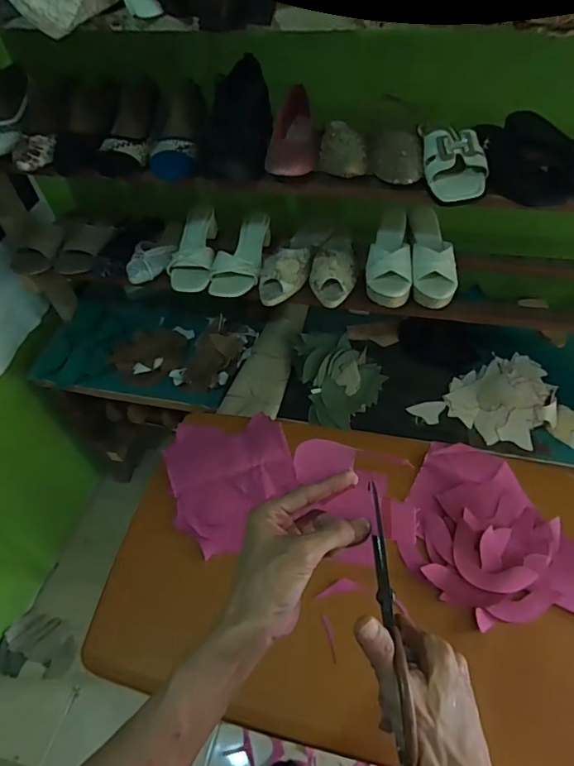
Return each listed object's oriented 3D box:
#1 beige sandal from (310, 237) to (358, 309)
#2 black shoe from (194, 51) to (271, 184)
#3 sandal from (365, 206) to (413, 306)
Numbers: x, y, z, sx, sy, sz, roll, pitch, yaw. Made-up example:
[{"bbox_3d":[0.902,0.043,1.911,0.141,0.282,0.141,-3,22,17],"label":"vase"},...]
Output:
[{"bbox_3d":[0.094,-0.246,0.959,0.089,0.063,0.218,2,52,7],"label":"beige sandal"},{"bbox_3d":[-0.080,-0.441,0.784,0.109,0.078,0.239,6,73,10],"label":"black shoe"},{"bbox_3d":[0.203,-0.246,0.934,0.081,0.062,0.229,8,53,11],"label":"sandal"}]

